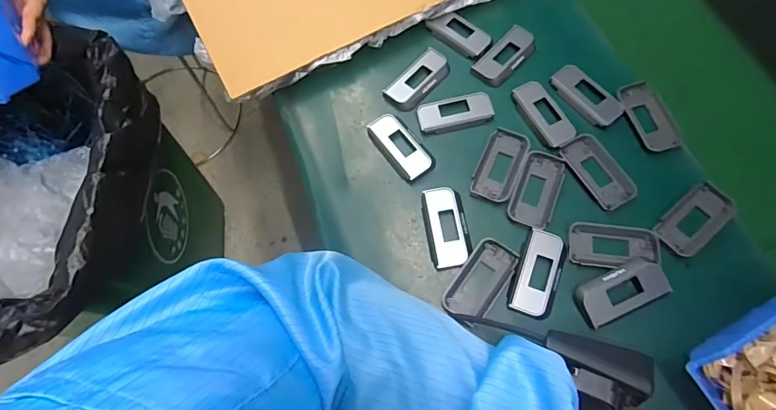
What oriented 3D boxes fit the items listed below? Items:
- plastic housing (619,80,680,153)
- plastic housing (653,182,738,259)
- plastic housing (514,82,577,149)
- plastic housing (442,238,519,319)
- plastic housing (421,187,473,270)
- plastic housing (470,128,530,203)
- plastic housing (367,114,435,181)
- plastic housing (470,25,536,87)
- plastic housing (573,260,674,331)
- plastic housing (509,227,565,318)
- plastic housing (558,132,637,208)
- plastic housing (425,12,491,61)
[{"bbox_3d":[0.261,-0.089,0.429,0.039,0.005,0.078,-11,69,-3],"label":"plastic housing"},{"bbox_3d":[0.276,0.012,0.388,0.077,0.008,0.038,-39,73,-13],"label":"plastic housing"},{"bbox_3d":[0.157,-0.093,0.439,0.034,0.006,0.077,-24,70,-8],"label":"plastic housing"},{"bbox_3d":[0.081,0.066,0.379,0.039,0.007,0.074,35,73,14],"label":"plastic housing"},{"bbox_3d":[0.054,0.020,0.401,0.038,0.006,0.076,-8,68,-2],"label":"plastic housing"},{"bbox_3d":[0.109,-0.040,0.421,0.039,0.006,0.077,24,71,10],"label":"plastic housing"},{"bbox_3d":[0.013,-0.059,0.434,0.037,0.007,0.078,-35,72,-12],"label":"plastic housing"},{"bbox_3d":[0.125,-0.160,0.464,0.037,0.009,0.078,41,75,15],"label":"plastic housing"},{"bbox_3d":[0.199,0.073,0.370,0.077,0.013,0.037,-24,70,-8],"label":"plastic housing"},{"bbox_3d":[0.133,0.060,0.380,0.035,0.010,0.075,20,70,9],"label":"plastic housing"},{"bbox_3d":[0.201,-0.033,0.414,0.040,0.007,0.075,-25,70,-9],"label":"plastic housing"},{"bbox_3d":[0.079,-0.191,0.482,0.072,0.007,0.034,40,74,15],"label":"plastic housing"}]

